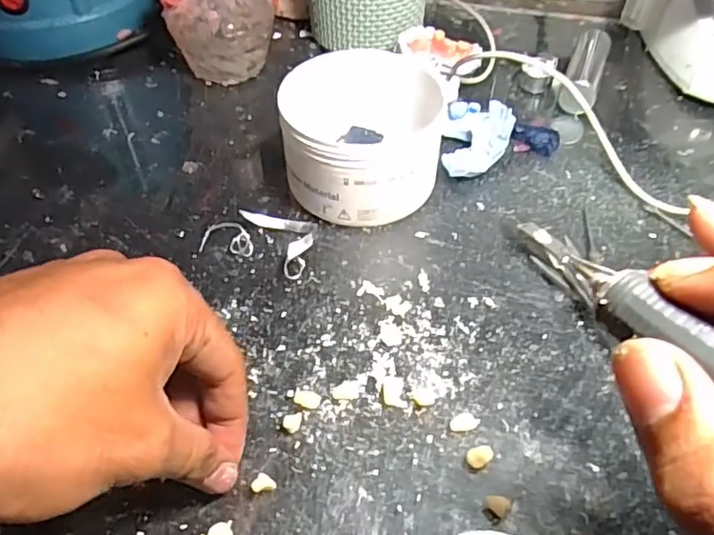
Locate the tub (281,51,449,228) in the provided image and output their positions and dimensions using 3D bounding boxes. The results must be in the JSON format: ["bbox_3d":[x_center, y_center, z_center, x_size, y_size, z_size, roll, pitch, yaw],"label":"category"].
[{"bbox_3d":[0.004,-0.075,0.351,0.085,0.065,0.087,0,50,-1],"label":"tub"}]

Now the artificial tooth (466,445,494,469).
[{"bbox_3d":[0.052,0.081,0.258,0.011,0.006,0.008,-25,54,-21],"label":"artificial tooth"}]

